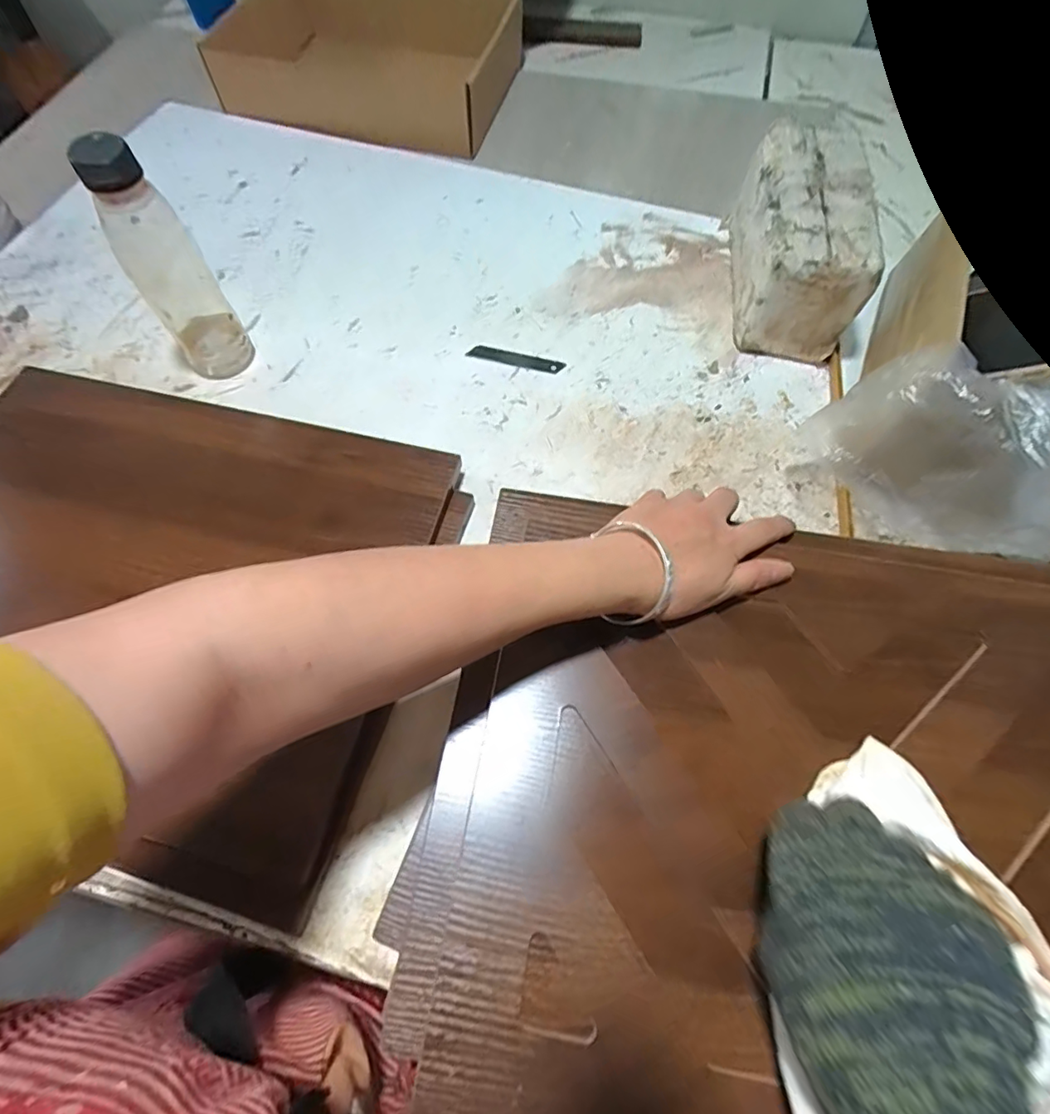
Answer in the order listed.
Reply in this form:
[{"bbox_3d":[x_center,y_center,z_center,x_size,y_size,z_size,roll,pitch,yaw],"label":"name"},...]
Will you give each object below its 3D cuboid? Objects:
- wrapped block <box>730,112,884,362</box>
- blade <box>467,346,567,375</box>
[{"bbox_3d":[0.277,-0.324,0.562,0.100,0.113,0.221,7,63,2],"label":"wrapped block"},{"bbox_3d":[-0.010,-0.203,0.561,0.098,0.004,0.019,14,64,8],"label":"blade"}]

